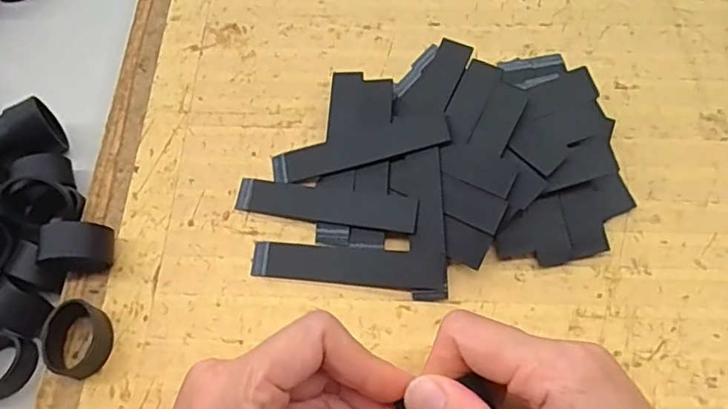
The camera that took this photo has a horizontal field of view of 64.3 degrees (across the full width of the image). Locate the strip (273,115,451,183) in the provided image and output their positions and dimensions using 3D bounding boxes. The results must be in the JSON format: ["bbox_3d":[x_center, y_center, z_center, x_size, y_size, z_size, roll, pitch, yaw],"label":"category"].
[{"bbox_3d":[-0.002,-0.028,0.294,0.090,0.004,0.019,-14,66,11],"label":"strip"}]

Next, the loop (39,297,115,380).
[{"bbox_3d":[-0.129,0.061,0.261,0.025,0.016,0.031,13,70,8],"label":"loop"}]

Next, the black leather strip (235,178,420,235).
[{"bbox_3d":[-0.019,0.000,0.290,0.092,0.005,0.019,7,75,13],"label":"black leather strip"}]

